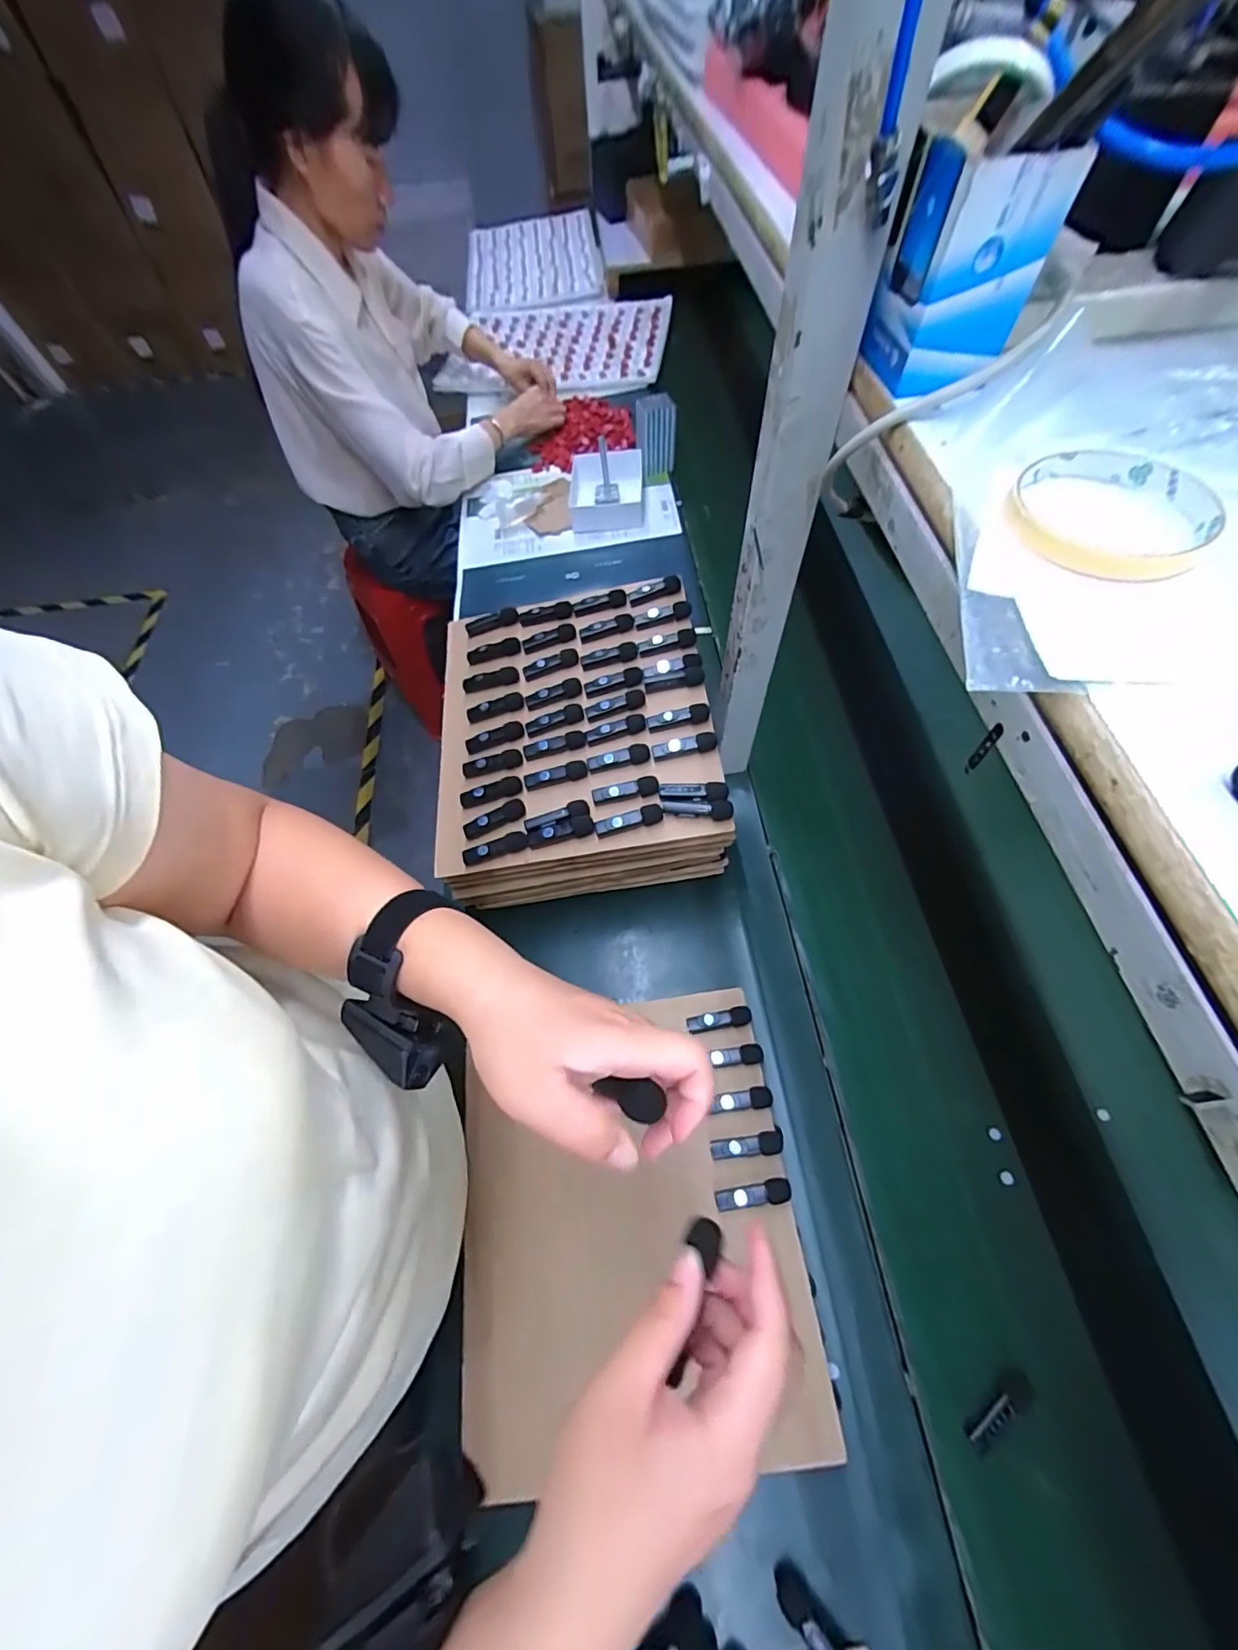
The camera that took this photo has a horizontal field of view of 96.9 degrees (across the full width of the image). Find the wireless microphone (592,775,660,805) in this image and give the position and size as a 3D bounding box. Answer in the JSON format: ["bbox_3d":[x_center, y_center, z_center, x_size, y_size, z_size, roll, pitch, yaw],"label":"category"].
[{"bbox_3d":[0.006,-0.034,0.544,0.065,0.013,0.017,-7,62,-1],"label":"wireless microphone"}]

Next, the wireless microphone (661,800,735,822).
[{"bbox_3d":[0.074,-0.015,0.519,0.066,0.014,0.017,1,62,3],"label":"wireless microphone"}]

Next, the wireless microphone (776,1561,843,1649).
[{"bbox_3d":[0.143,0.580,0.394,0.020,0.023,0.067,-38,67,-16],"label":"wireless microphone"}]

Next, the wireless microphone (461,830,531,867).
[{"bbox_3d":[-0.122,0.024,0.542,0.066,0.016,0.016,-14,63,-4],"label":"wireless microphone"}]

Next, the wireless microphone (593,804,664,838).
[{"bbox_3d":[0.009,-0.004,0.531,0.067,0.017,0.016,-10,62,-2],"label":"wireless microphone"}]

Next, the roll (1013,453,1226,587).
[{"bbox_3d":[0.221,-0.142,0.247,0.079,0.012,0.082,-1,62,2],"label":"roll"}]

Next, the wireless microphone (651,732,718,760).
[{"bbox_3d":[0.066,-0.079,0.549,0.065,0.013,0.015,-11,62,-3],"label":"wireless microphone"}]

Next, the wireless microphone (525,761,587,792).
[{"bbox_3d":[-0.065,-0.051,0.565,0.065,0.016,0.016,-10,62,-2],"label":"wireless microphone"}]

